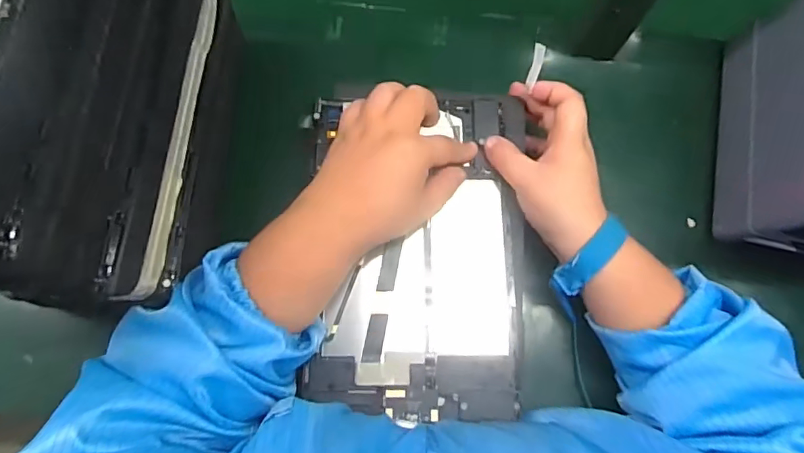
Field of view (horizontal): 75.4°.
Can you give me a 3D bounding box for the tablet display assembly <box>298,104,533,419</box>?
[{"bbox_3d":[0.012,0.016,0.380,0.154,0.013,0.233,1,75,-1],"label":"tablet display assembly"}]

